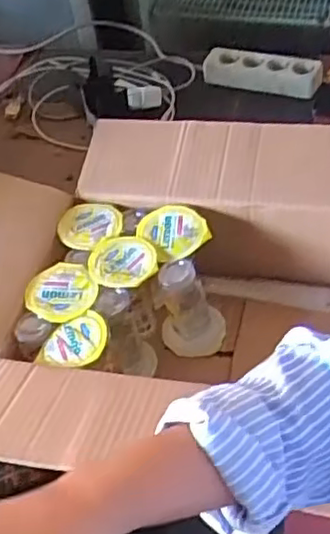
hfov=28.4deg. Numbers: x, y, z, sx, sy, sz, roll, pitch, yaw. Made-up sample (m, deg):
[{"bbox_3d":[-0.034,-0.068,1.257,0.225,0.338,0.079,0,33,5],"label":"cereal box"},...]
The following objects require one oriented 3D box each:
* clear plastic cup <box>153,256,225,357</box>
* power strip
[{"bbox_3d":[0.025,0.035,0.738,0.080,0.108,0.076,-3,47,4],"label":"clear plastic cup"},{"bbox_3d":[0.166,-0.336,1.121,0.204,0.042,0.058,13,50,18],"label":"power strip"}]

